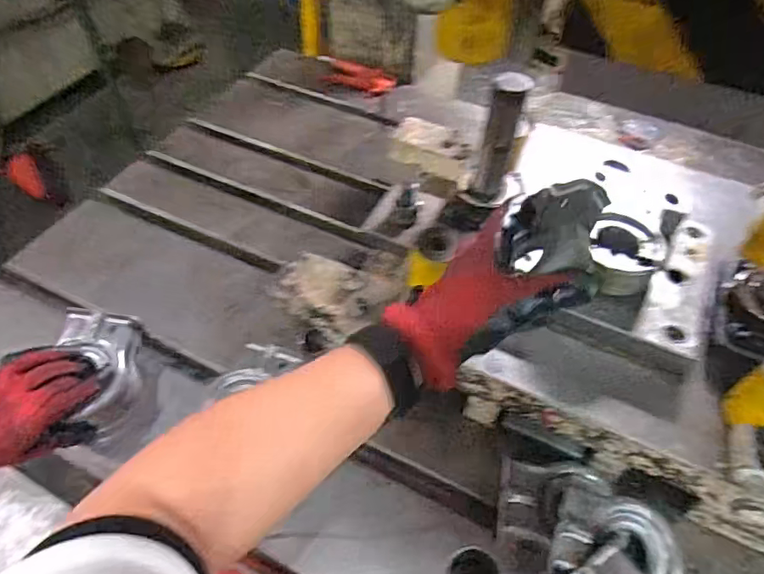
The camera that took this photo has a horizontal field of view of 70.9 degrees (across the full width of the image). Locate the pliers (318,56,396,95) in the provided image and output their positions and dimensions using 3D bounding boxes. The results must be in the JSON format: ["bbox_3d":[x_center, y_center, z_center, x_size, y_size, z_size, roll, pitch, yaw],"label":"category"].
[{"bbox_3d":[-0.048,-0.413,1.044,0.175,0.026,0.076,28,54,19],"label":"pliers"}]

